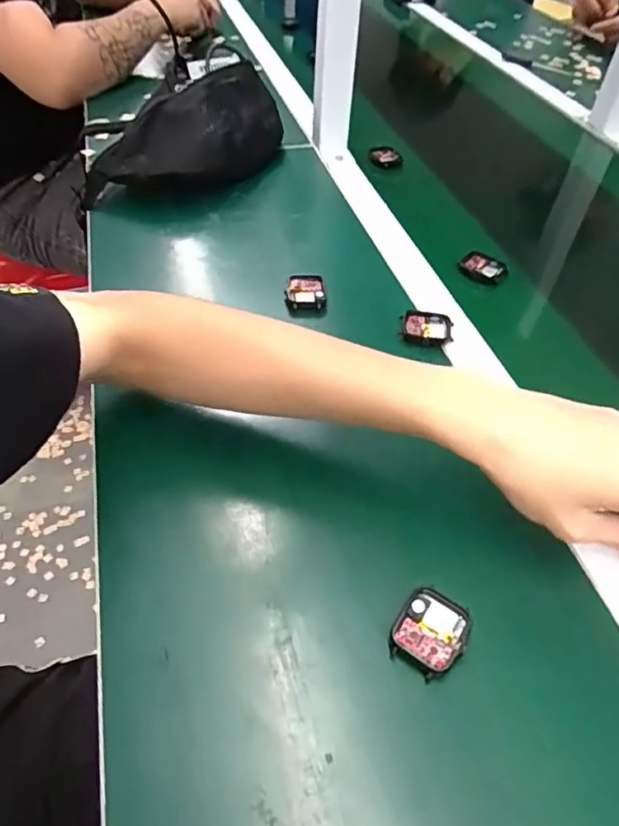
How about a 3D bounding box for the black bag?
[{"bbox_3d":[-0.141,-0.333,0.670,0.134,0.082,0.256,26,51,19],"label":"black bag"}]

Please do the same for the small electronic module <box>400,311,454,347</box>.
[{"bbox_3d":[0.105,-0.075,0.500,0.044,0.010,0.043,8,48,4],"label":"small electronic module"}]

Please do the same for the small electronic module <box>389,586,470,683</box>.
[{"bbox_3d":[0.069,0.125,0.321,0.037,0.011,0.044,29,52,21],"label":"small electronic module"}]

